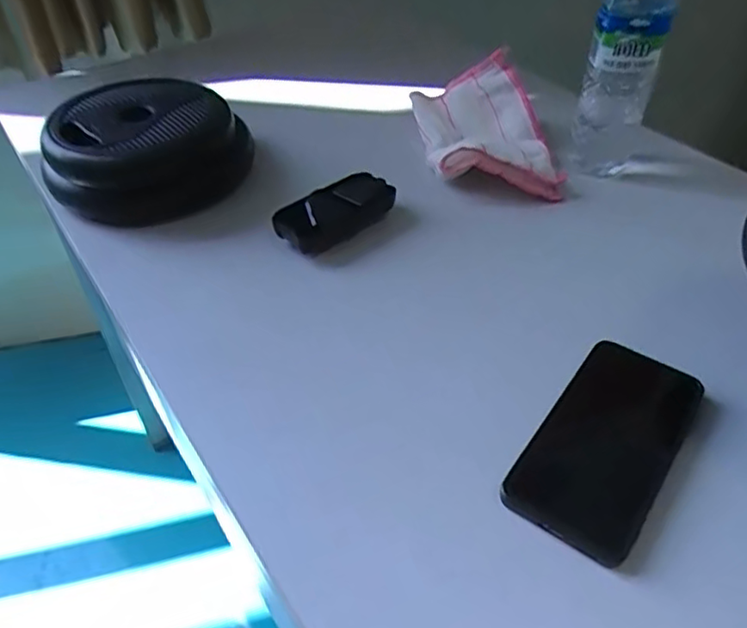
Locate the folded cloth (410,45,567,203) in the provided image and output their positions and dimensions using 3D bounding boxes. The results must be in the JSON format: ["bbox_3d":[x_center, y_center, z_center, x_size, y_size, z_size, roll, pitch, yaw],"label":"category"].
[{"bbox_3d":[0.116,-0.195,0.622,0.122,0.069,0.182,-5,44,-6],"label":"folded cloth"}]

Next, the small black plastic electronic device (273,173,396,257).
[{"bbox_3d":[-0.033,-0.089,0.544,0.109,0.031,0.047,-32,53,-30],"label":"small black plastic electronic device"}]

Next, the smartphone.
[{"bbox_3d":[0.144,0.076,0.376,0.072,0.010,0.150,28,50,26],"label":"smartphone"}]

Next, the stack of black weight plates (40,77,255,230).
[{"bbox_3d":[-0.207,-0.155,0.574,0.147,0.078,0.149,10,44,9],"label":"stack of black weight plates"}]

